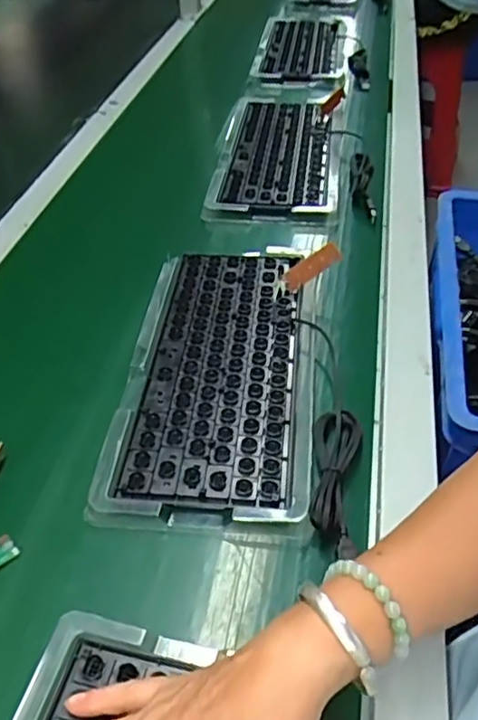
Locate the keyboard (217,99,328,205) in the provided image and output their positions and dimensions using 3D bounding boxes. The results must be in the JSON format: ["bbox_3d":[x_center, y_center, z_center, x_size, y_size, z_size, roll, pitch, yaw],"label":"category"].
[{"bbox_3d":[0.056,-0.281,0.822,0.120,0.014,0.305,2,43,9],"label":"keyboard"}]

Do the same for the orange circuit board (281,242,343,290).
[{"bbox_3d":[0.069,-0.088,0.591,0.060,0.020,0.011,-33,12,24],"label":"orange circuit board"}]

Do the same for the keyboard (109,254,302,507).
[{"bbox_3d":[-0.013,-0.002,0.534,0.119,0.017,0.293,1,43,8],"label":"keyboard"}]

